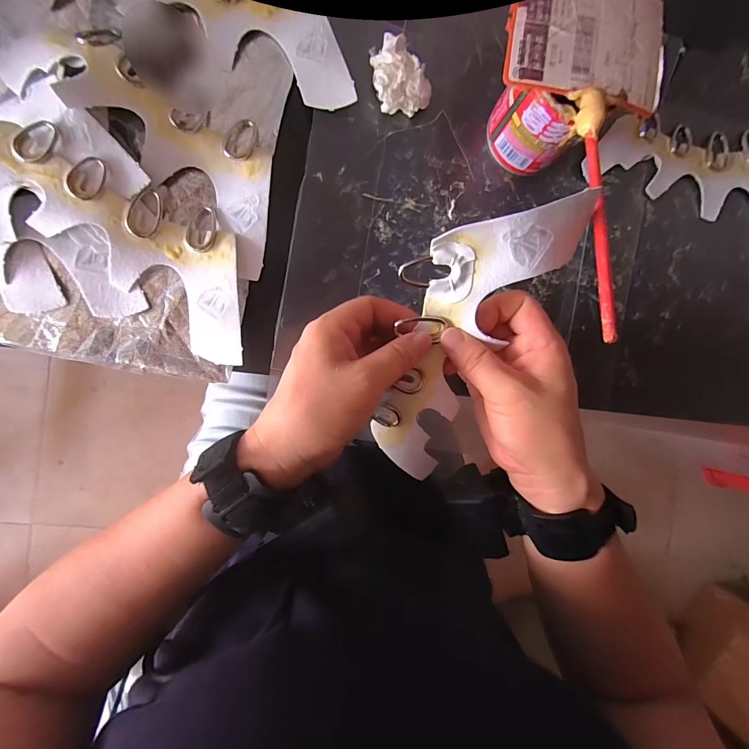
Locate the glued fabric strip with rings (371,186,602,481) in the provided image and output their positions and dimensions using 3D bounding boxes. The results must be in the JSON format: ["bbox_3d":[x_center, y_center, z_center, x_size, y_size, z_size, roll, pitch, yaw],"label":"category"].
[{"bbox_3d":[0.048,-0.016,0.230,0.080,0.021,0.197,17,120,-7],"label":"glued fabric strip with rings"}]

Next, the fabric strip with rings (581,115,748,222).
[{"bbox_3d":[0.279,-0.170,0.305,0.207,0.006,0.080,16,90,-7],"label":"fabric strip with rings"}]

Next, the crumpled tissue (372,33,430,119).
[{"bbox_3d":[0.019,-0.217,0.267,0.042,0.024,0.046,-14,94,-6],"label":"crumpled tissue"}]

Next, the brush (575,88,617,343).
[{"bbox_3d":[0.121,-0.093,0.199,0.010,0.014,0.156,6,75,-7],"label":"brush"}]

